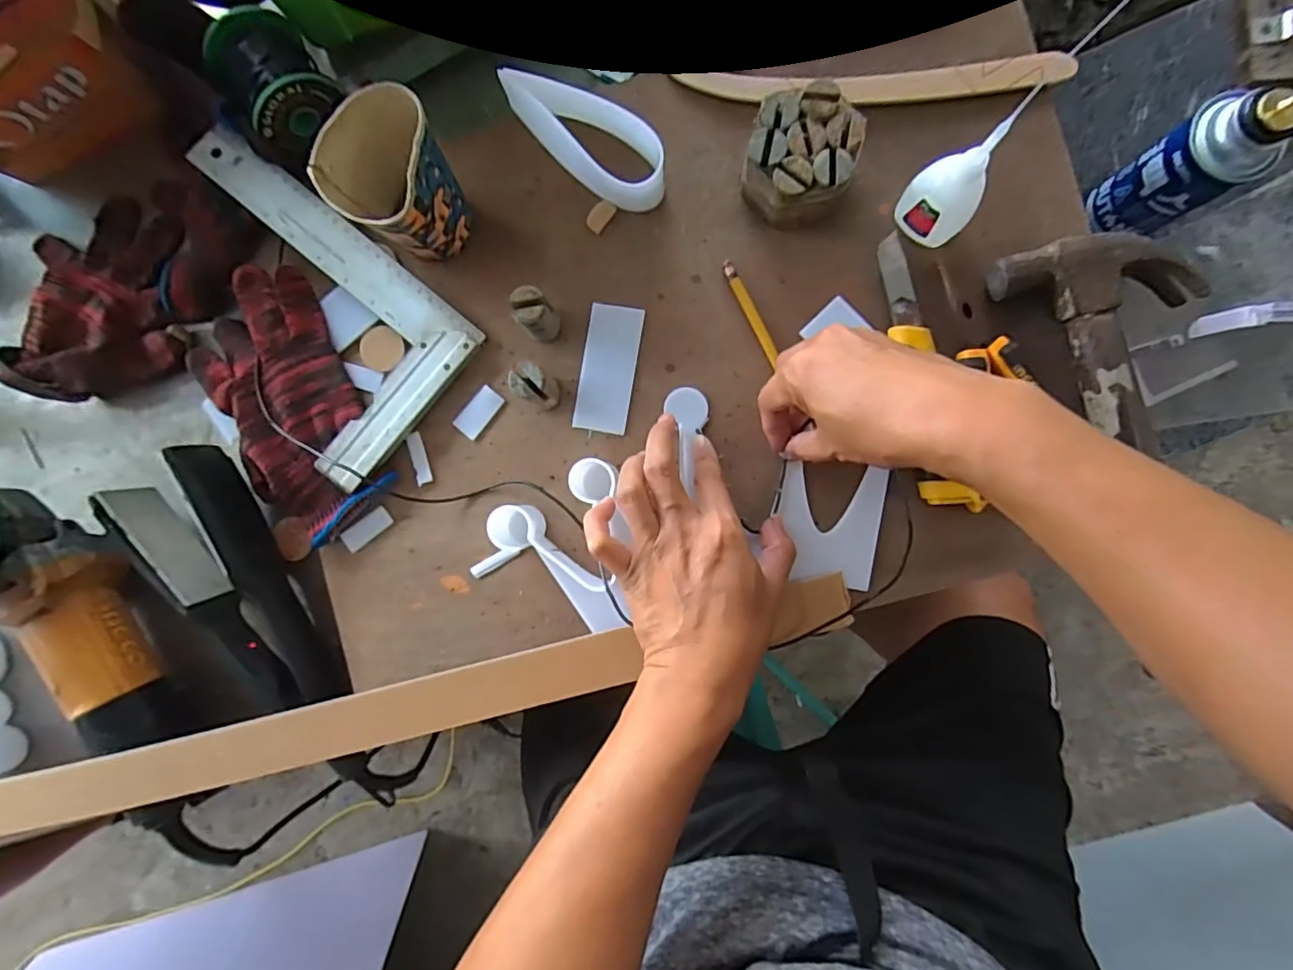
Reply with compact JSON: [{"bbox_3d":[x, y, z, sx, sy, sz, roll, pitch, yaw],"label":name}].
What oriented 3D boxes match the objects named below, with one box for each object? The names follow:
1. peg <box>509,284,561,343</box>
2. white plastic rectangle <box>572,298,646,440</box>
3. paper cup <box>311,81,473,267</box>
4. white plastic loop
[{"bbox_3d":[-0.076,-0.117,0.408,0.024,0.055,0.022,0,91,3],"label":"peg"},{"bbox_3d":[-0.028,-0.086,0.430,0.039,0.004,0.093,9,92,3],"label":"white plastic rectangle"},{"bbox_3d":[-0.161,-0.201,0.394,0.067,0.092,0.080,28,91,4],"label":"paper cup"},{"bbox_3d":[-0.047,-0.246,0.414,0.133,0.050,0.044,32,91,4],"label":"white plastic loop"}]

